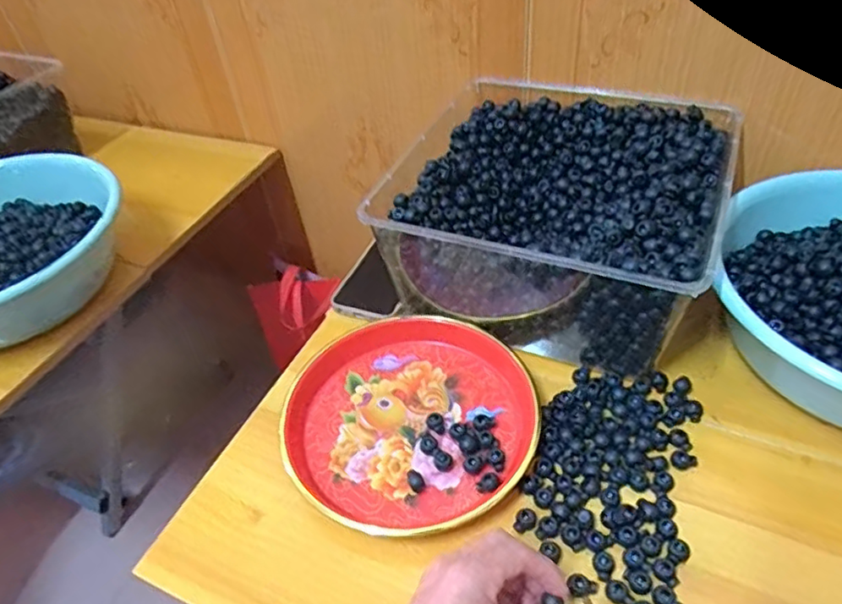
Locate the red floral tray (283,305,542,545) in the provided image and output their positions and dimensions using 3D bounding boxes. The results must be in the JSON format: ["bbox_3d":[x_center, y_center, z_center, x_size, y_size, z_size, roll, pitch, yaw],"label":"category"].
[{"bbox_3d":[-0.010,0.100,0.544,0.215,0.026,0.222,-7,44,1],"label":"red floral tray"}]

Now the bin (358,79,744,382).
[{"bbox_3d":[0.138,-0.090,0.607,0.279,0.134,0.271,15,49,21],"label":"bin"}]

